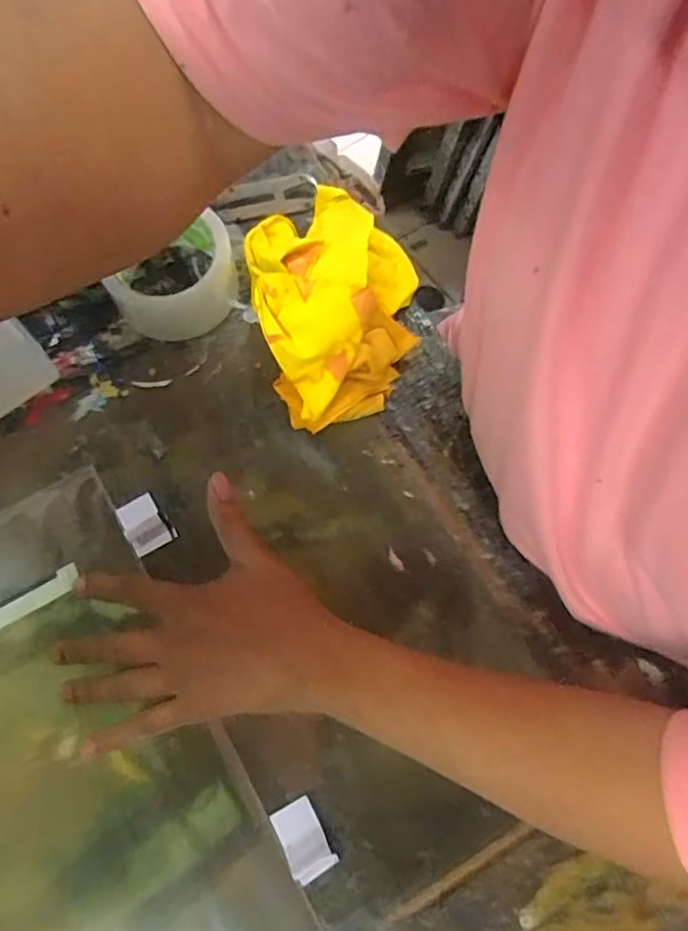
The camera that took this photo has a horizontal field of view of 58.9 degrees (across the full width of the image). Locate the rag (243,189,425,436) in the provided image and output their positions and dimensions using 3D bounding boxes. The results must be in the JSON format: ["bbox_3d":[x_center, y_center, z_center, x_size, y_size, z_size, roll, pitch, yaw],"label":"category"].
[{"bbox_3d":[-0.004,-0.129,0.467,0.123,0.047,0.182,-15,73,-5],"label":"rag"}]

